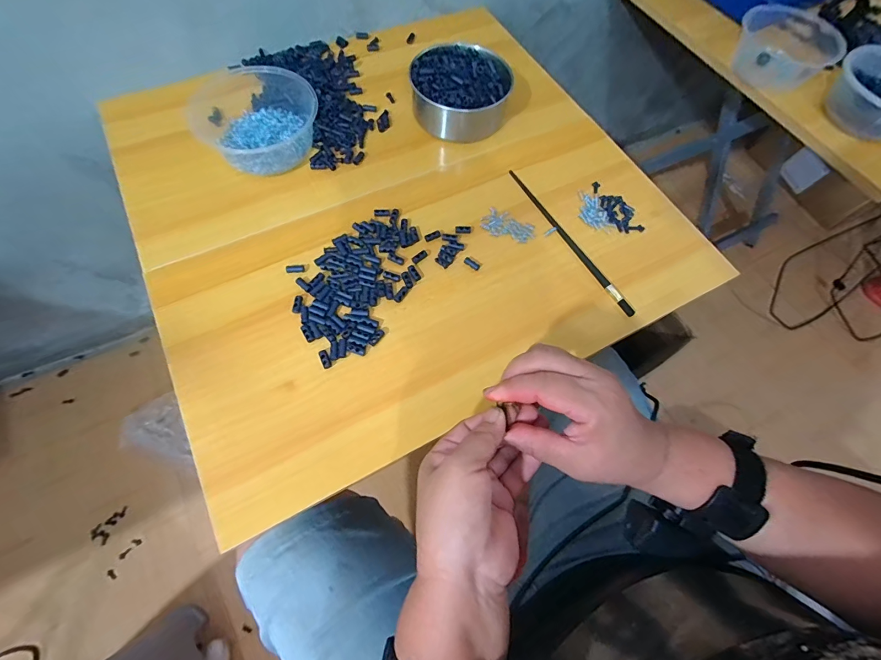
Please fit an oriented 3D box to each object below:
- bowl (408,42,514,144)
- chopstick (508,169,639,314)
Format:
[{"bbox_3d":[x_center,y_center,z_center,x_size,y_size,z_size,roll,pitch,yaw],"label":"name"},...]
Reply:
[{"bbox_3d":[0.025,-0.309,0.505,0.118,0.054,0.111,1,65,-3],"label":"bowl"},{"bbox_3d":[0.147,-0.108,0.452,0.010,0.004,0.226,-27,69,-15],"label":"chopstick"}]

